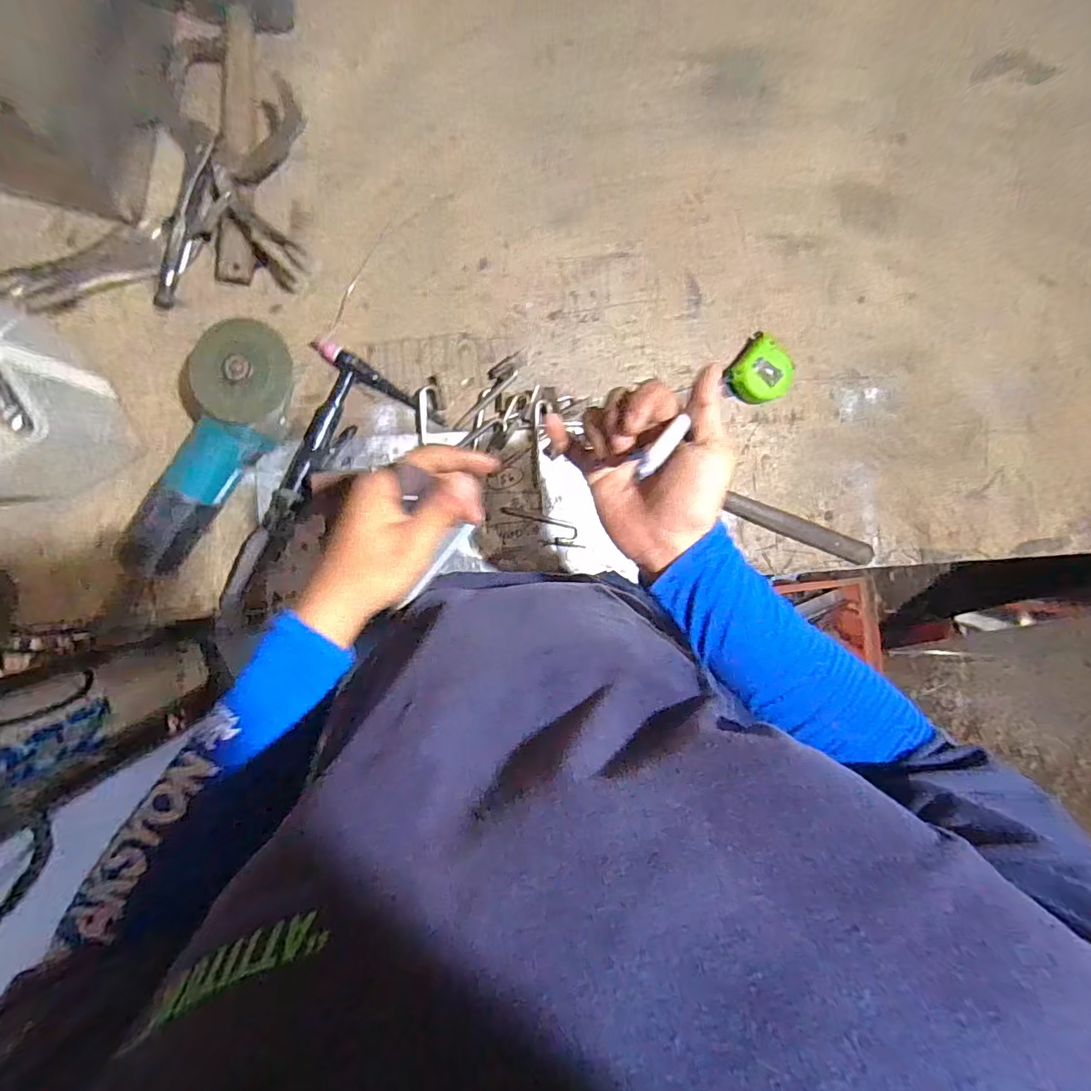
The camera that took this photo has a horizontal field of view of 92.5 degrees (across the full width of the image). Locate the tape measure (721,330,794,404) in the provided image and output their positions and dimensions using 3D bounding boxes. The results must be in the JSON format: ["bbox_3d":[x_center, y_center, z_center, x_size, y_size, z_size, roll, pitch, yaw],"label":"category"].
[{"bbox_3d":[0.252,-0.203,0.612,0.068,0.036,0.072,-43,96,2],"label":"tape measure"}]

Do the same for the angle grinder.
[{"bbox_3d":[-0.360,-0.092,0.551,0.095,0.093,0.293,37,89,-6],"label":"angle grinder"}]

